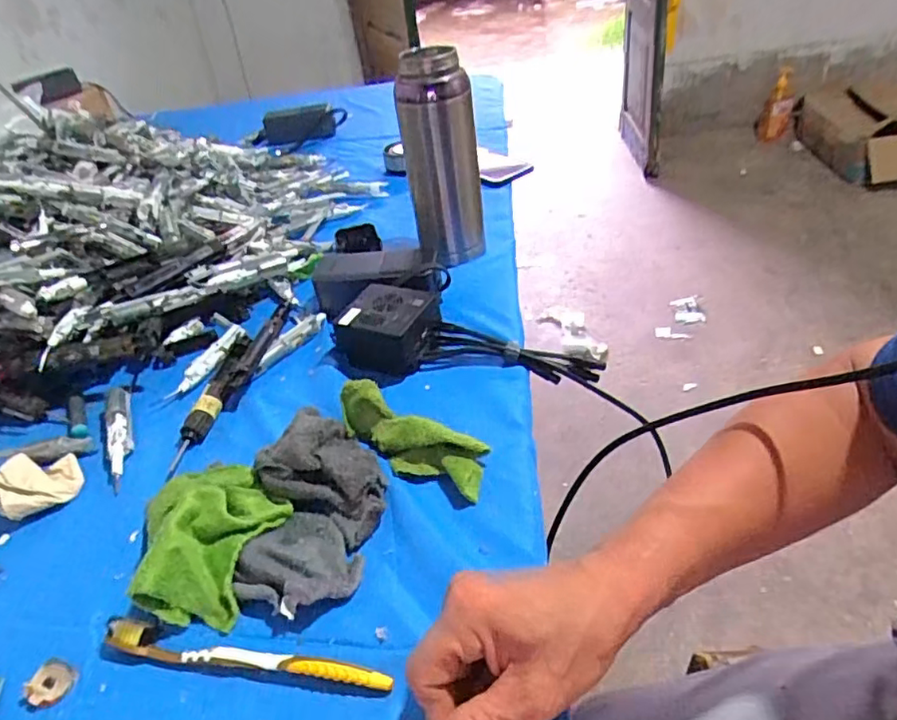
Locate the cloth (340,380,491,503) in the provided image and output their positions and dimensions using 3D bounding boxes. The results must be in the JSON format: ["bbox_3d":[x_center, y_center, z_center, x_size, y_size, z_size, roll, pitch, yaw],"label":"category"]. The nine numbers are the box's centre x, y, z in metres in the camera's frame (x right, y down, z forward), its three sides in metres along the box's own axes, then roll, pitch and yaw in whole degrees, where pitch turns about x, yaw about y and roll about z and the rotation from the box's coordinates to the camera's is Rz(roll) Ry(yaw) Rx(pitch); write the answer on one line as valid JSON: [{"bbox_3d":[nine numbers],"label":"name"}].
[{"bbox_3d":[-0.028,0.060,0.459,0.127,0.035,0.041,27,48,17],"label":"cloth"}]

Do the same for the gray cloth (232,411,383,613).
[{"bbox_3d":[-0.096,0.100,0.426,0.097,0.039,0.156,-7,39,-1],"label":"gray cloth"}]

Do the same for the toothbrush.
[{"bbox_3d":[-0.123,0.178,0.356,0.182,0.014,0.016,4,40,13],"label":"toothbrush"}]

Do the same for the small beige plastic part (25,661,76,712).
[{"bbox_3d":[-0.241,0.196,0.360,0.023,0.006,0.026,21,46,30],"label":"small beige plastic part"}]

